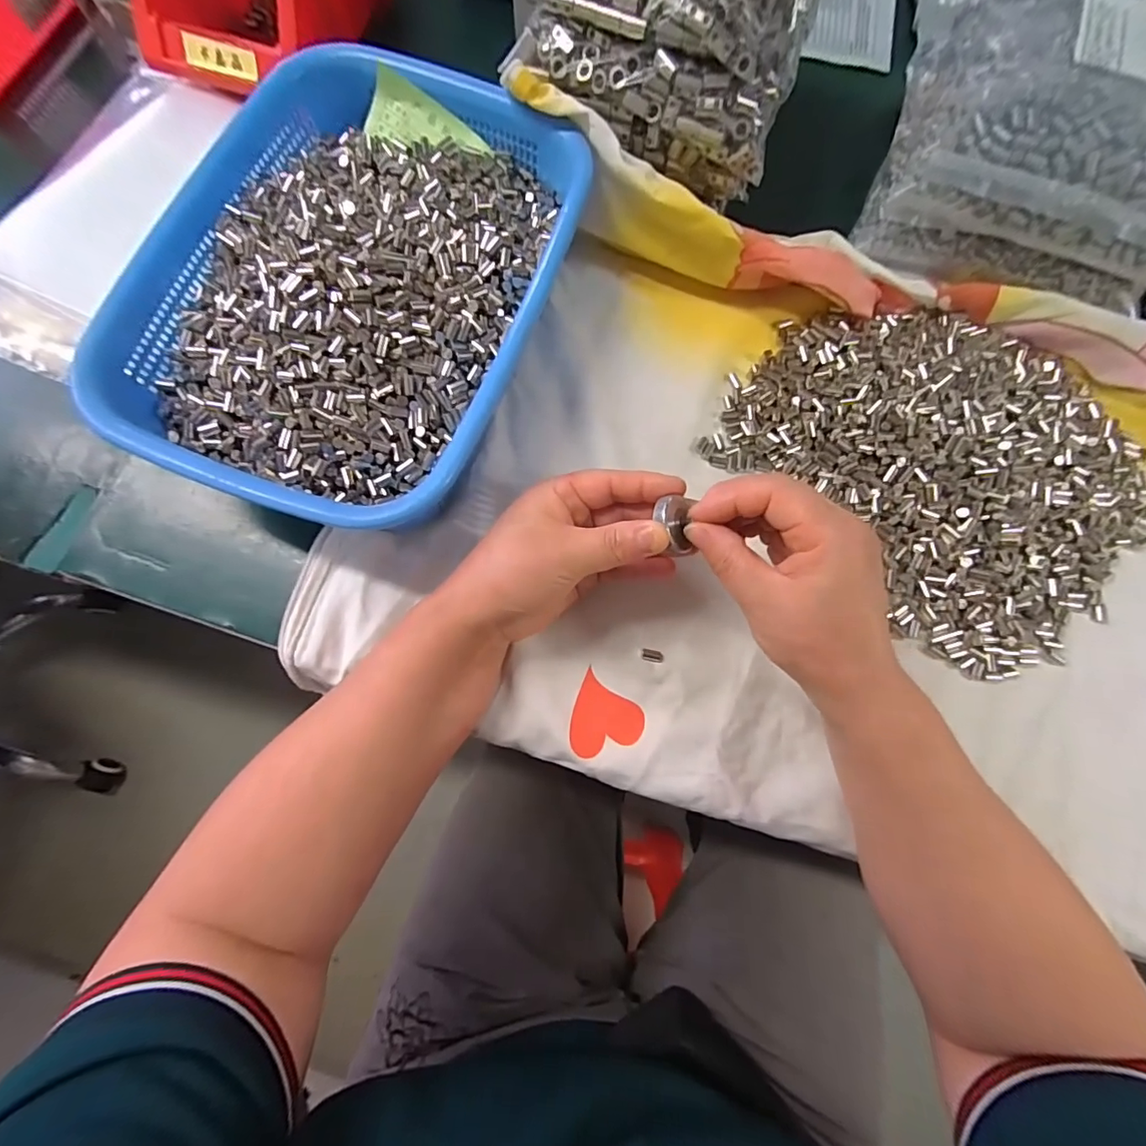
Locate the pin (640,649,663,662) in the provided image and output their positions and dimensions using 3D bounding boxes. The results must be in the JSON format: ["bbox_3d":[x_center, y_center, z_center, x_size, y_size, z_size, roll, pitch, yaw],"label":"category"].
[{"bbox_3d":[0.047,0.049,0.302,0.013,0.004,0.007,10,76,1],"label":"pin"}]

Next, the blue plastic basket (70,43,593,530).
[{"bbox_3d":[-0.126,-0.164,0.310,0.217,0.071,0.282,19,78,3],"label":"blue plastic basket"}]

